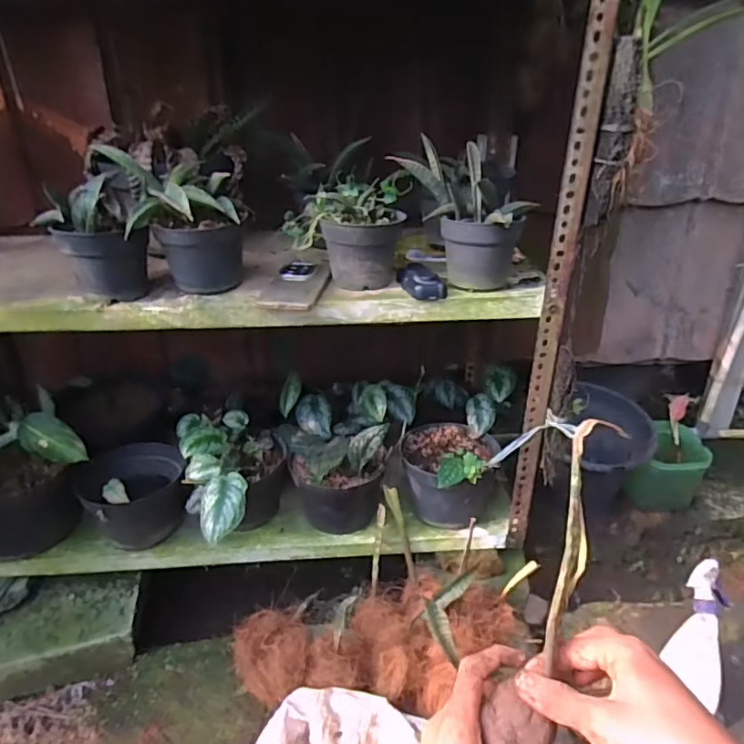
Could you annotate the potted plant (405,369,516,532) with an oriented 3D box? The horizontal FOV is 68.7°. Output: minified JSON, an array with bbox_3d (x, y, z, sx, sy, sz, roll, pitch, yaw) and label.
[{"bbox_3d":[0.144,0.164,0.994,0.182,0.225,0.239,7,31,17],"label":"potted plant"}]

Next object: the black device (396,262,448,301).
[{"bbox_3d":[0.072,-0.135,0.794,0.055,0.027,0.101,-9,31,-10],"label":"black device"}]

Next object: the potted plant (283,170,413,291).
[{"bbox_3d":[-0.036,-0.211,0.805,0.175,0.136,0.149,-6,29,-6],"label":"potted plant"}]

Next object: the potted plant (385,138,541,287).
[{"bbox_3d":[0.131,-0.215,0.783,0.178,0.164,0.125,18,35,32],"label":"potted plant"}]

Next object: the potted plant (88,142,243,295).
[{"bbox_3d":[-0.250,-0.194,0.719,0.144,0.184,0.142,-11,30,-14],"label":"potted plant"}]

